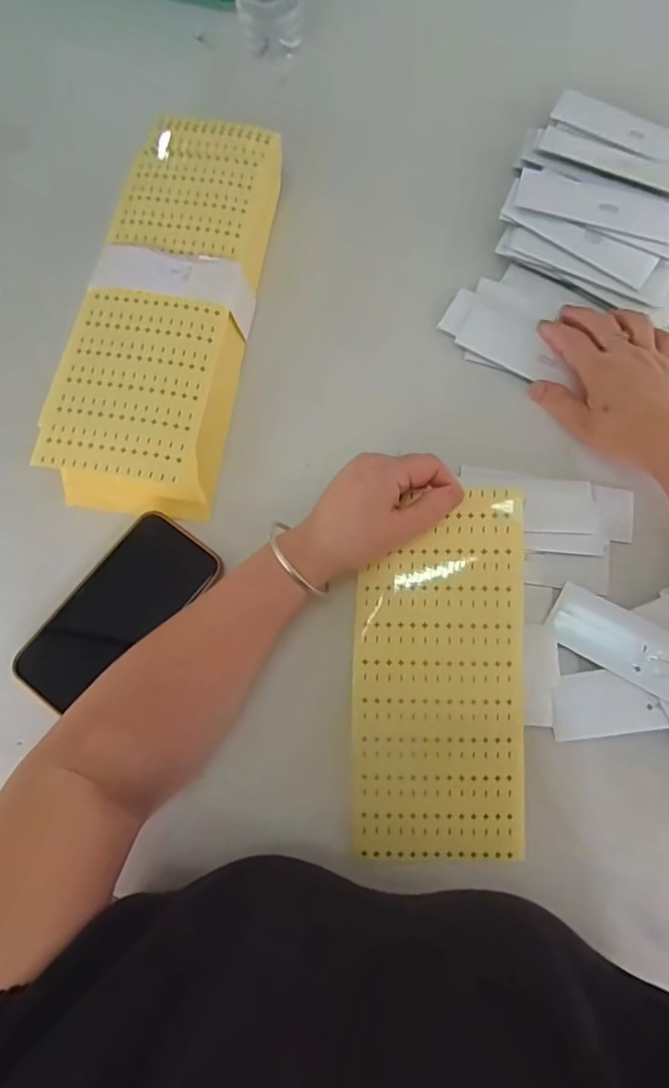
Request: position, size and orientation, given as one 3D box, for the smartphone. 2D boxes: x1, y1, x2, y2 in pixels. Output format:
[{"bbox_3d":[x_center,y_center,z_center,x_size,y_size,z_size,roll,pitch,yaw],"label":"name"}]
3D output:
[{"bbox_3d":[-0.162,0.051,0.409,0.072,0.011,0.153,46,72,-20],"label":"smartphone"}]

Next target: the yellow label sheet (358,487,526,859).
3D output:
[{"bbox_3d":[0.072,0.086,0.369,0.109,0.010,0.237,1,86,1],"label":"yellow label sheet"}]

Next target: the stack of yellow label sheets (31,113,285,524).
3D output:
[{"bbox_3d":[-0.129,-0.194,0.449,0.128,0.054,0.342,9,75,2],"label":"stack of yellow label sheets"}]

